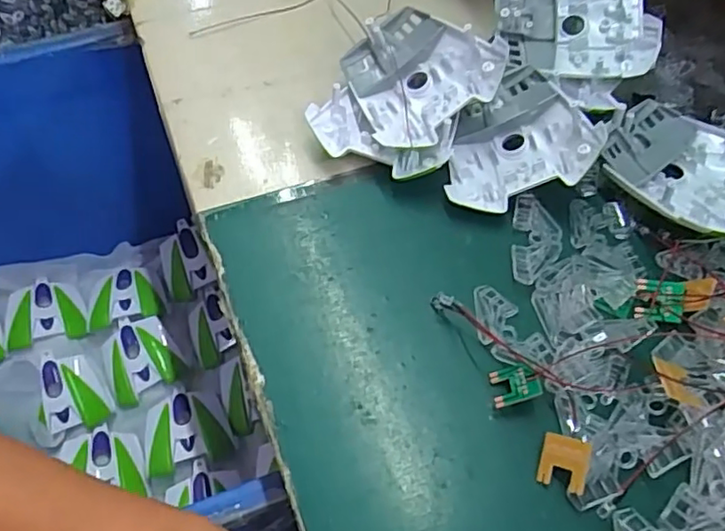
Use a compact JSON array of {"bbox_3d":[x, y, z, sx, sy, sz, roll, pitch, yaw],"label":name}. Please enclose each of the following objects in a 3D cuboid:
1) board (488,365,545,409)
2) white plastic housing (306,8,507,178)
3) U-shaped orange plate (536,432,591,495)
[{"bbox_3d":[0.083,0.065,0.336,0.027,0.004,0.024,-22,35,20],"label":"board"},{"bbox_3d":[0.031,-0.123,0.434,0.114,0.053,0.120,24,60,14],"label":"white plastic housing"},{"bbox_3d":[0.102,0.101,0.314,0.025,0.004,0.026,4,74,41],"label":"U-shaped orange plate"}]

